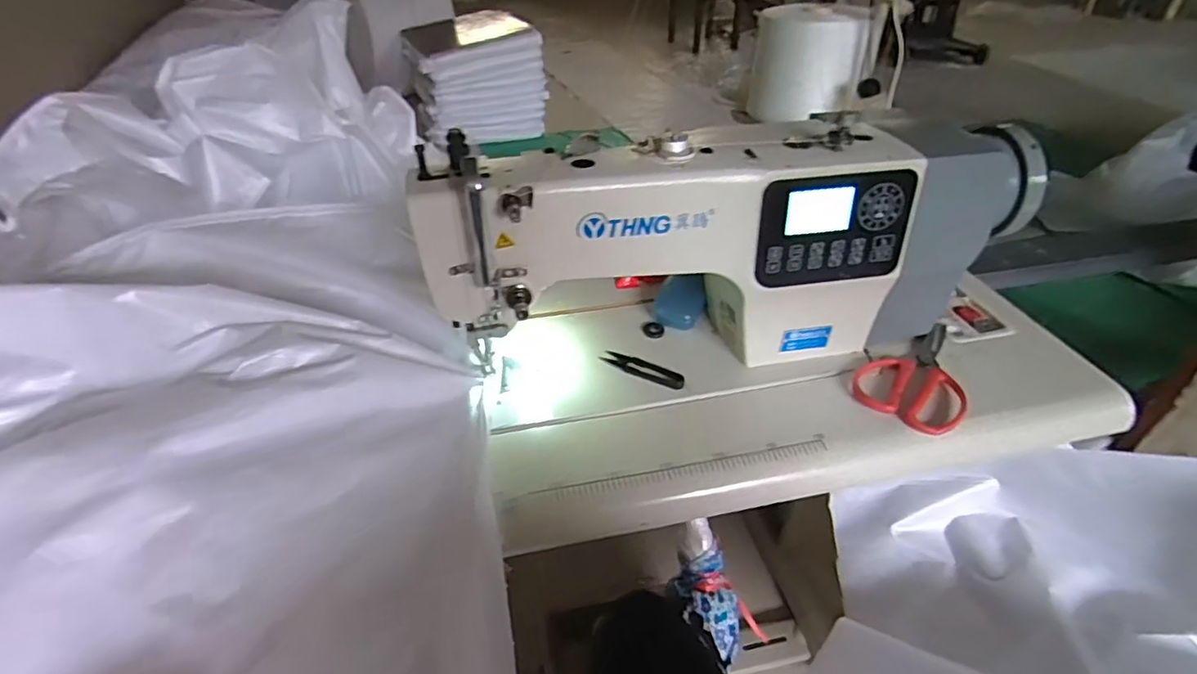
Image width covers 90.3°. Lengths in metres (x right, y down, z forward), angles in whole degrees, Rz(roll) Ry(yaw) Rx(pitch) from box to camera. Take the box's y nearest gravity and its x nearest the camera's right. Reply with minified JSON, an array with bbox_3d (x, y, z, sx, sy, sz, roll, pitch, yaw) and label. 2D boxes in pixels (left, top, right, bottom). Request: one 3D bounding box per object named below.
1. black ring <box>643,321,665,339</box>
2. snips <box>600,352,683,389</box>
[{"bbox_3d":[0.064,-0.008,0.696,0.025,0.009,0.022,2,39,3],"label":"black ring"},{"bbox_3d":[0.048,0.035,0.641,0.095,0.008,0.022,19,43,22],"label":"snips"}]

